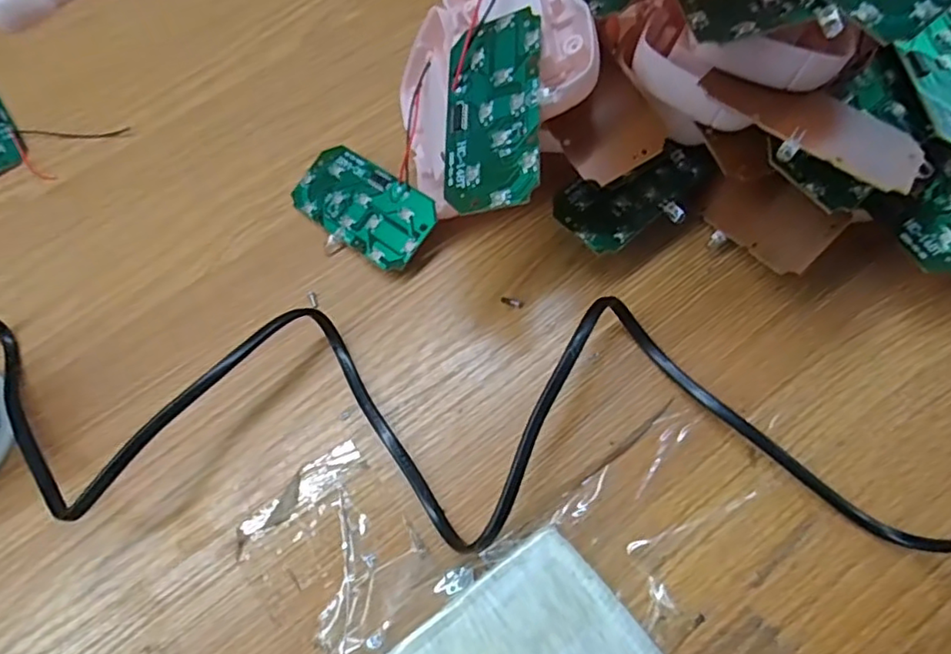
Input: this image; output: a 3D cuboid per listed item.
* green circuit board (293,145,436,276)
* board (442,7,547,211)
[{"bbox_3d":[-0.052,-0.056,0.278,0.073,0.004,0.036,35,88,23],"label":"green circuit board"},{"bbox_3d":[0.006,-0.077,0.218,0.038,0.004,0.072,-5,78,29],"label":"board"}]

